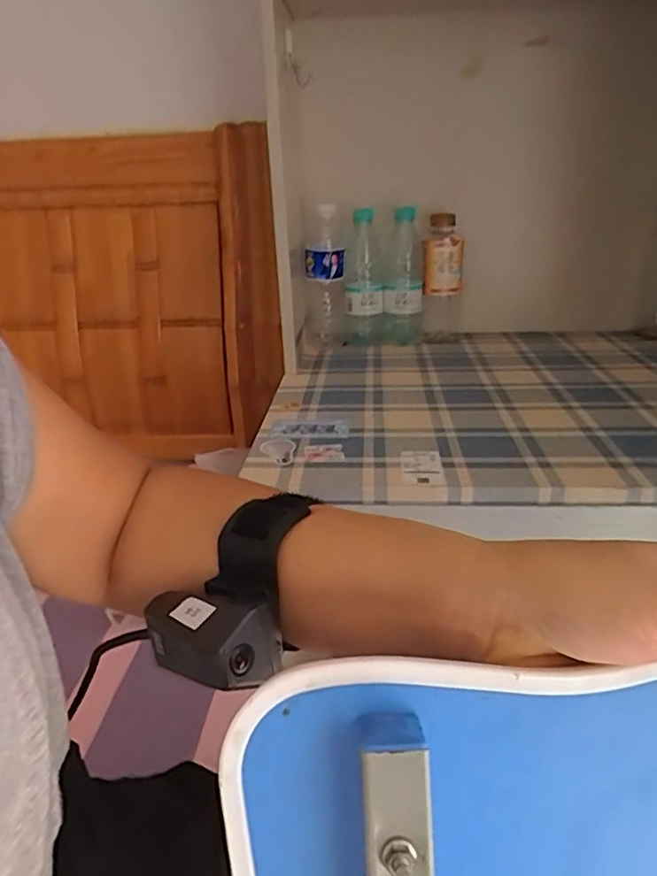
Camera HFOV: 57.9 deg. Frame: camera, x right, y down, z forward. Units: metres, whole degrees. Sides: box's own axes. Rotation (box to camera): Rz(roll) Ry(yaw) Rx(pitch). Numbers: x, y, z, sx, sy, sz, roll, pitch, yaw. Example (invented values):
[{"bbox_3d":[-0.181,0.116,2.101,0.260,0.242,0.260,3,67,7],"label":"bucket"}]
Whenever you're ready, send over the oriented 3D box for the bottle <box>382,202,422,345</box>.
[{"bbox_3d":[0.122,-0.256,0.968,0.065,0.206,0.065,2,24,6],"label":"bottle"}]

